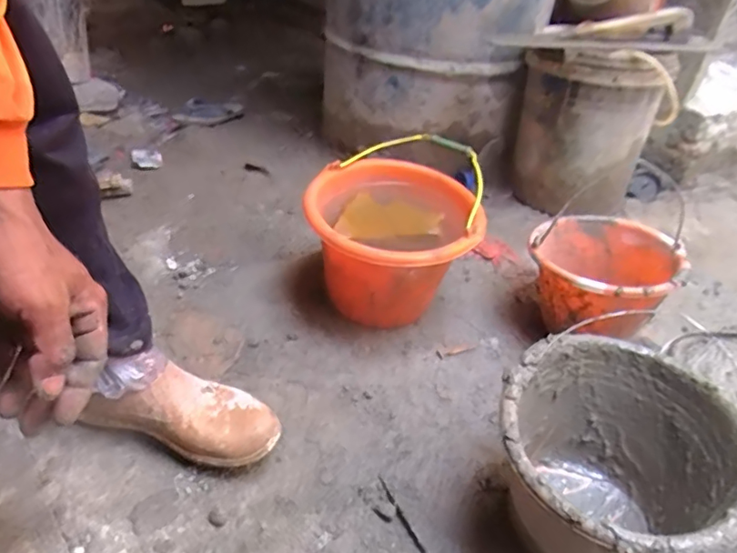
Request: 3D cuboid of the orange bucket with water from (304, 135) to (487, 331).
[{"bbox_3d":[0.043,-0.056,0.898,0.270,0.232,0.305,13,35,10],"label":"orange bucket with water"}]

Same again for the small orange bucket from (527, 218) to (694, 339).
[{"bbox_3d":[0.385,0.013,0.905,0.230,0.168,0.221,3,33,-2],"label":"small orange bucket"}]

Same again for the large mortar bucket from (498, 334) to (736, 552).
[{"bbox_3d":[0.242,0.210,0.559,0.231,0.182,0.258,12,35,9],"label":"large mortar bucket"}]

